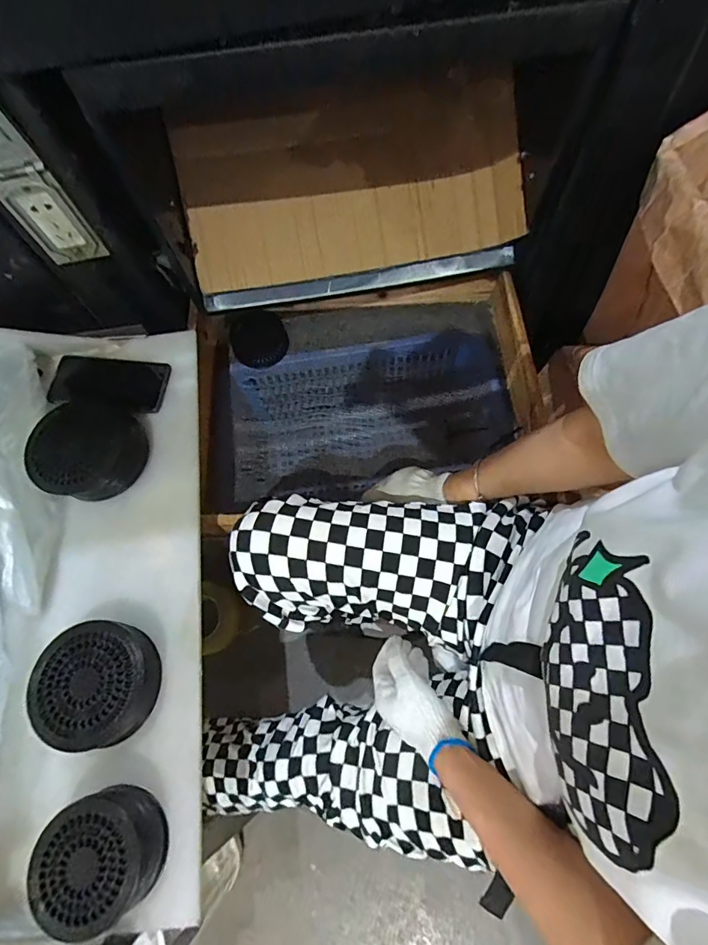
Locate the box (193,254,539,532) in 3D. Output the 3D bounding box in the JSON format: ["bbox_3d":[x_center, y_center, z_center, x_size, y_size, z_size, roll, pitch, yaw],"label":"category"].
[{"bbox_3d":[0.018,-0.113,0.863,0.539,0.326,0.392,-14,68,-2],"label":"box"}]

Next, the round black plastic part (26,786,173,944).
[{"bbox_3d":[-0.237,0.357,0.422,0.102,0.051,0.099,-1,68,3],"label":"round black plastic part"}]

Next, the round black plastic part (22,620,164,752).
[{"bbox_3d":[-0.271,0.224,0.478,0.117,0.044,0.118,-1,68,3],"label":"round black plastic part"}]

